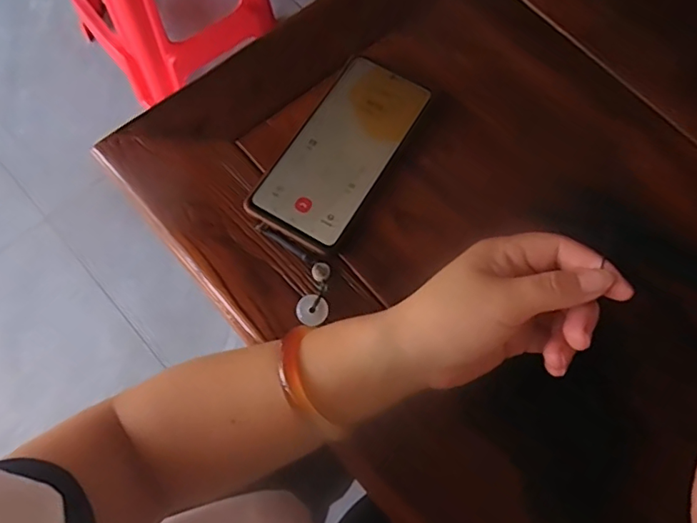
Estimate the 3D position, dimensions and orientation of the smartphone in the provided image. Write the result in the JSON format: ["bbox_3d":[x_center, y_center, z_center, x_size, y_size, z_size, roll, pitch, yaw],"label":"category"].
[{"bbox_3d":[-0.004,-0.086,0.399,0.072,0.007,0.160,30,73,9],"label":"smartphone"}]

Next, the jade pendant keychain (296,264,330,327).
[{"bbox_3d":[-0.024,0.023,0.364,0.021,0.005,0.041,2,71,-1],"label":"jade pendant keychain"}]

